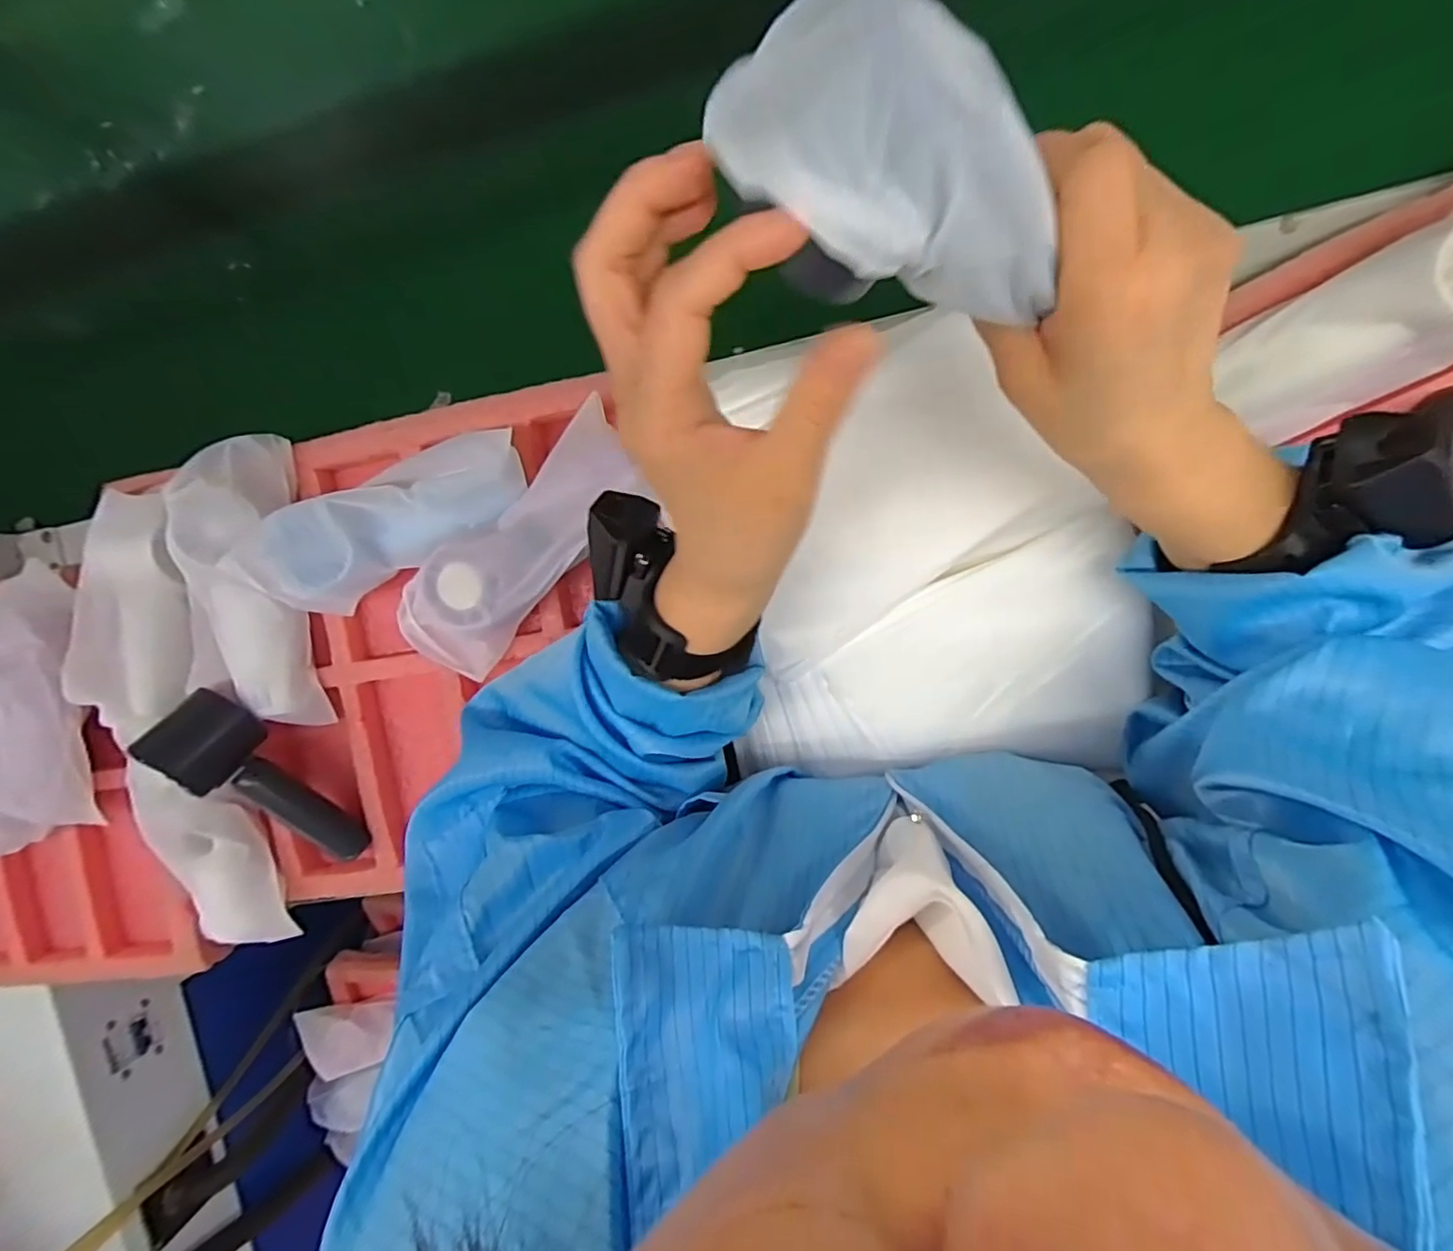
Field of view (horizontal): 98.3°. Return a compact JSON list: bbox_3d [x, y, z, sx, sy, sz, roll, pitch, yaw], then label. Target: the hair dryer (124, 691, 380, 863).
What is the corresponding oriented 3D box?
[{"bbox_3d":[-0.320,0.115,0.439,0.061,0.044,0.154,-33,116,7],"label":"hair dryer"}]

